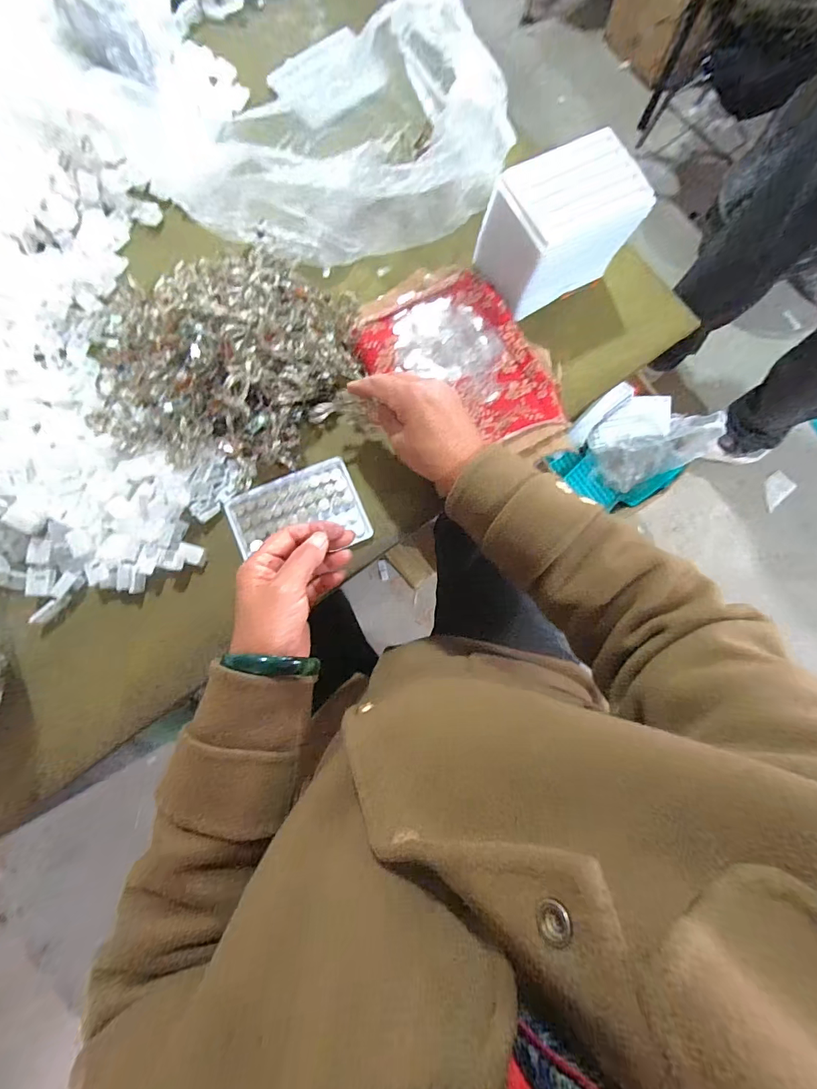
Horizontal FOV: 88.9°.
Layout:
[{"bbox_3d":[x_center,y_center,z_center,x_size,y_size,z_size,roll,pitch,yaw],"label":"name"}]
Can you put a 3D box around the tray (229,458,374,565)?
[{"bbox_3d":[-0.113,-0.030,0.429,0.130,0.009,0.091,-23,83,-6],"label":"tray"}]

